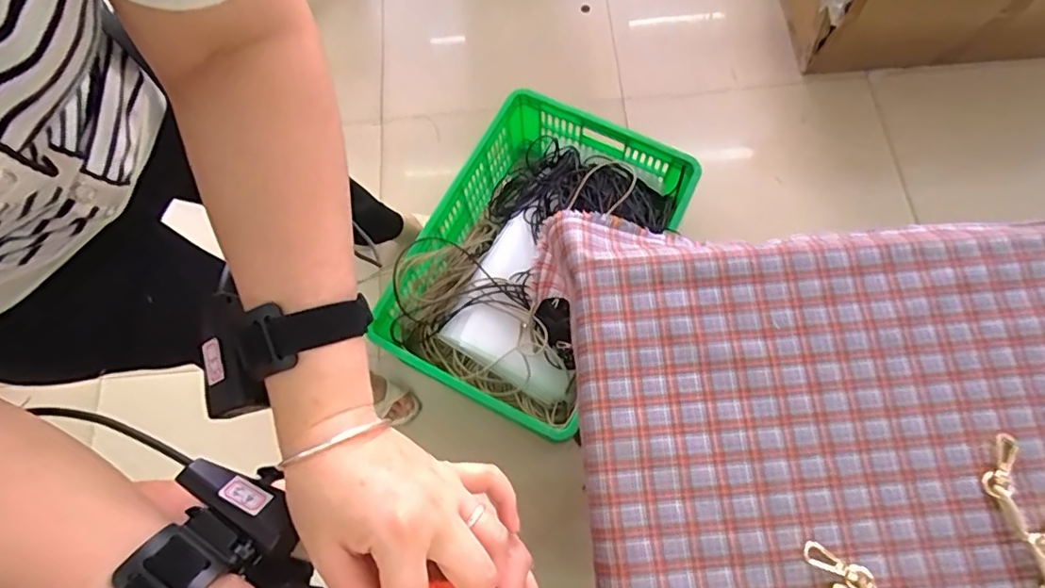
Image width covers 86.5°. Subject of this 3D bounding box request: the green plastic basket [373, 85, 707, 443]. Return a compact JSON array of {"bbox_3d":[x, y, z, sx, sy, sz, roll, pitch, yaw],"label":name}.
[{"bbox_3d":[0.031,-0.083,1.145,0.428,0.190,0.605,28,74,11],"label":"green plastic basket"}]

